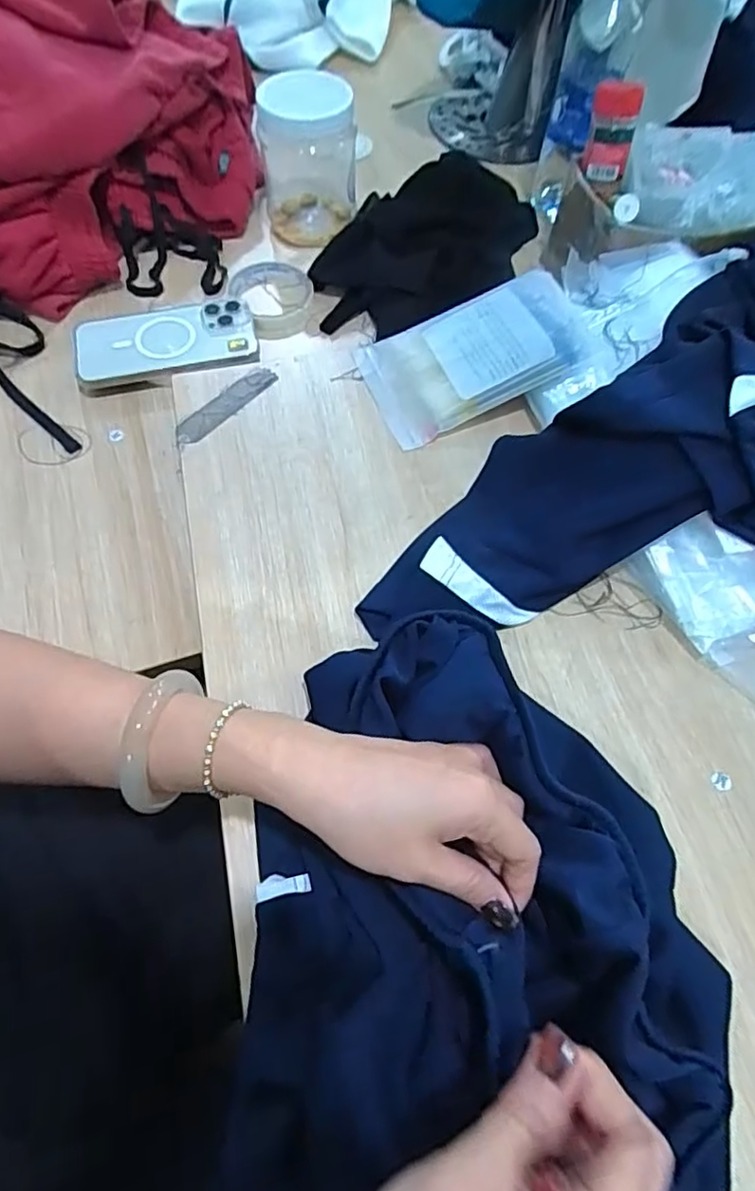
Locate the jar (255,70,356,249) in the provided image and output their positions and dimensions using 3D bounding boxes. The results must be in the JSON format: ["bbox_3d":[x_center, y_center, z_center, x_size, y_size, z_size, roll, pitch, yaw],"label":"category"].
[{"bbox_3d":[-0.072,-0.458,0.638,0.096,0.126,0.114,-6,63,-5],"label":"jar"}]

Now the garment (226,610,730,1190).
[{"bbox_3d":[0.049,0.195,0.291,0.230,0.071,0.363,-1,61,1],"label":"garment"}]

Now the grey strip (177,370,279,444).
[{"bbox_3d":[-0.125,-0.158,0.505,0.021,0.004,0.099,43,69,6],"label":"grey strip"}]

